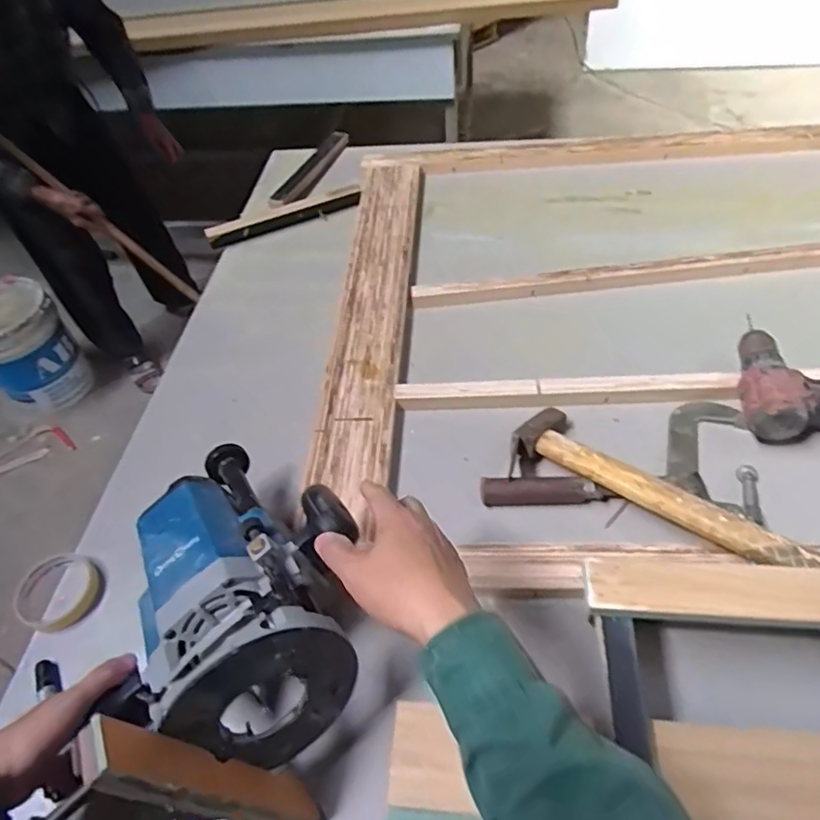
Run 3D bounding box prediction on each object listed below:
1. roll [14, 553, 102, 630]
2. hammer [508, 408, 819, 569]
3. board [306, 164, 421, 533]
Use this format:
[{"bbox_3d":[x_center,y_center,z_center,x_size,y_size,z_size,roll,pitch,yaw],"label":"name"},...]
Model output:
[{"bbox_3d":[-0.395,0.206,0.660,0.094,0.023,0.087,-3,51,4],"label":"roll"},{"bbox_3d":[0.272,0.083,0.645,0.321,0.068,0.097,27,59,25],"label":"hammer"},{"bbox_3d":[-0.055,-0.160,0.869,0.100,0.030,0.716,0,54,6],"label":"board"}]

